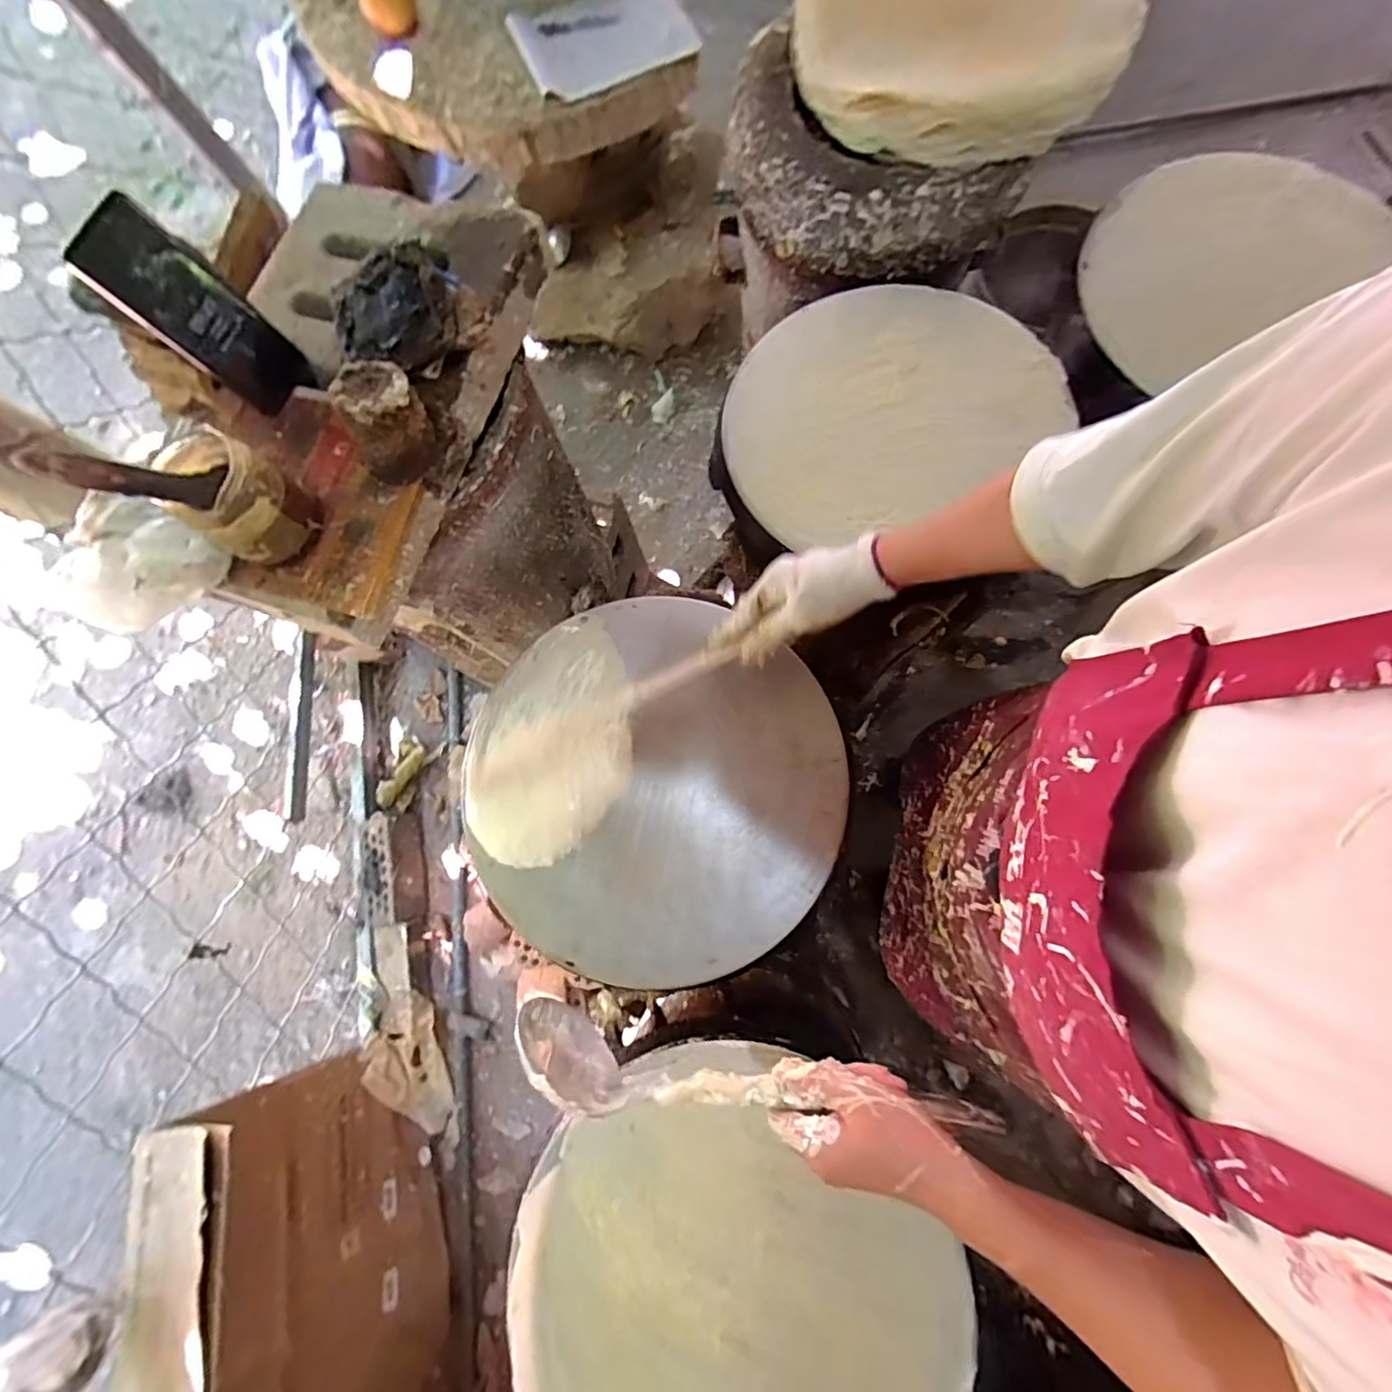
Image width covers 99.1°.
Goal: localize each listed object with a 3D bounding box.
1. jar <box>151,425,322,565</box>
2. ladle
[{"bbox_3d":[-0.399,-0.175,0.521,0.093,0.084,0.086,42,81,11],"label":"jar"},{"bbox_3d":[0.035,0.277,0.425,0.336,0.056,0.053,5,77,9],"label":"ladle"}]

